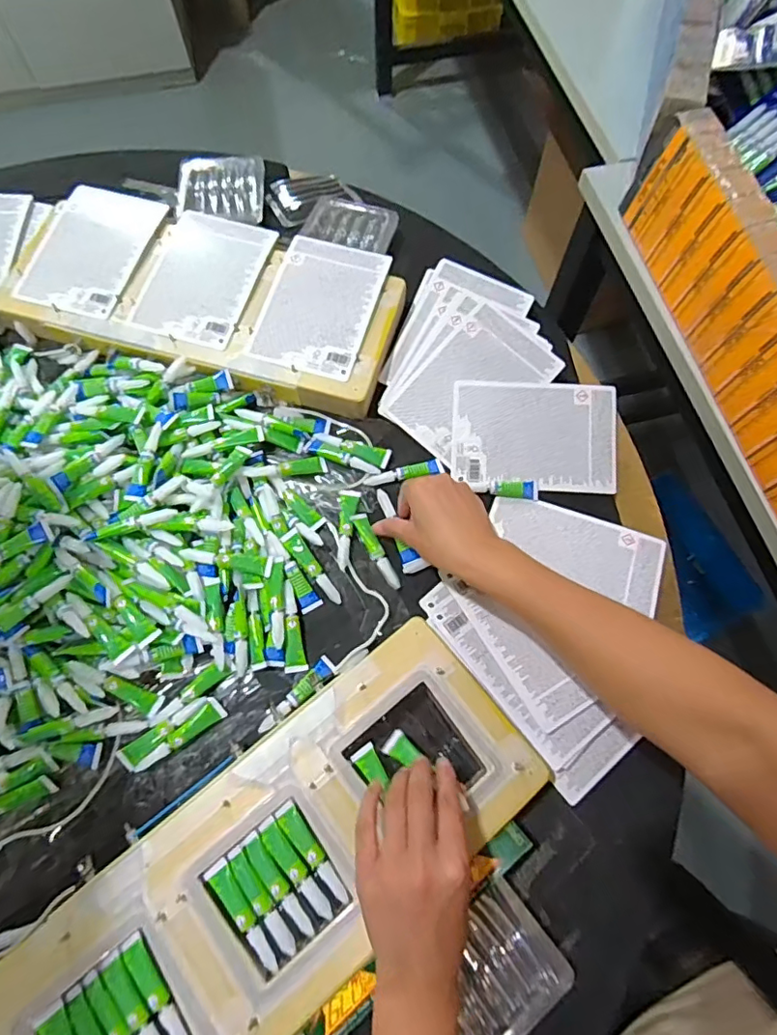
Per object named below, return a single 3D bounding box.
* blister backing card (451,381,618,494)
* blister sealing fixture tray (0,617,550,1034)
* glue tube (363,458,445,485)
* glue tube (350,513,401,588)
[{"bbox_3d":[0.154,-0.086,0.573,0.168,0.006,0.116,2,82,2],"label":"blister backing card"},{"bbox_3d":[-0.085,0.271,0.412,0.422,0.017,0.173,-40,77,-15],"label":"blister sealing fixture tray"},{"bbox_3d":[0.017,-0.045,0.559,0.081,0.010,0.015,-15,72,-7],"label":"glue tube"},{"bbox_3d":[-0.012,0.032,0.533,0.015,0.008,0.083,-25,71,-9],"label":"glue tube"}]

